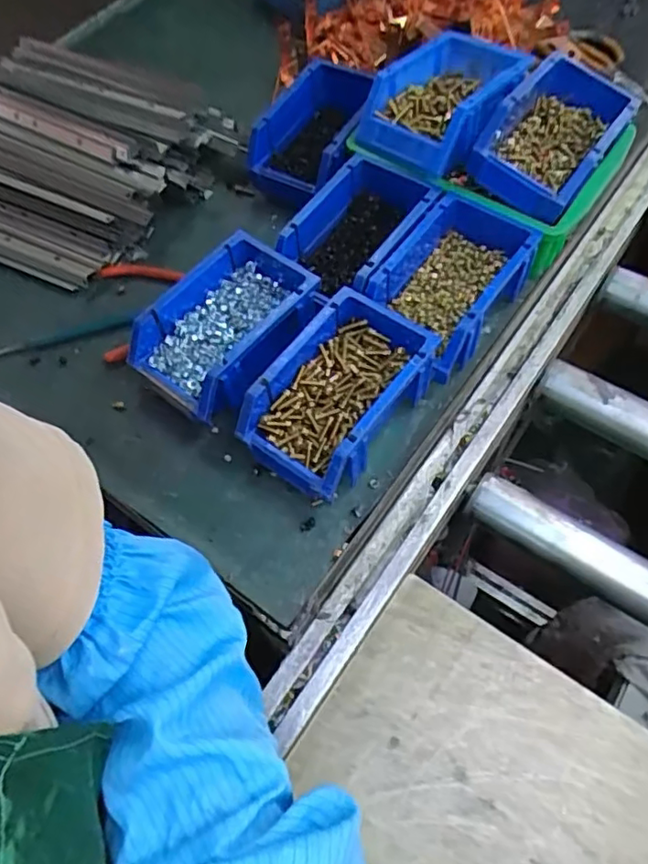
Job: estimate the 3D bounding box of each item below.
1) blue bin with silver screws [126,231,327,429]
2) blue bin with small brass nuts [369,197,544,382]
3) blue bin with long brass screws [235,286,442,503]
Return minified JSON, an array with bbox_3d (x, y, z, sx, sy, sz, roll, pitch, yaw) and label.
[{"bbox_3d":[-0.086,-0.089,0.555,0.127,0.073,0.163,33,68,19],"label":"blue bin with silver screws"},{"bbox_3d":[0.115,-0.130,0.573,0.106,0.088,0.166,31,67,18],"label":"blue bin with small brass nuts"},{"bbox_3d":[0.013,-0.029,0.519,0.105,0.076,0.167,30,67,18],"label":"blue bin with long brass screws"}]

